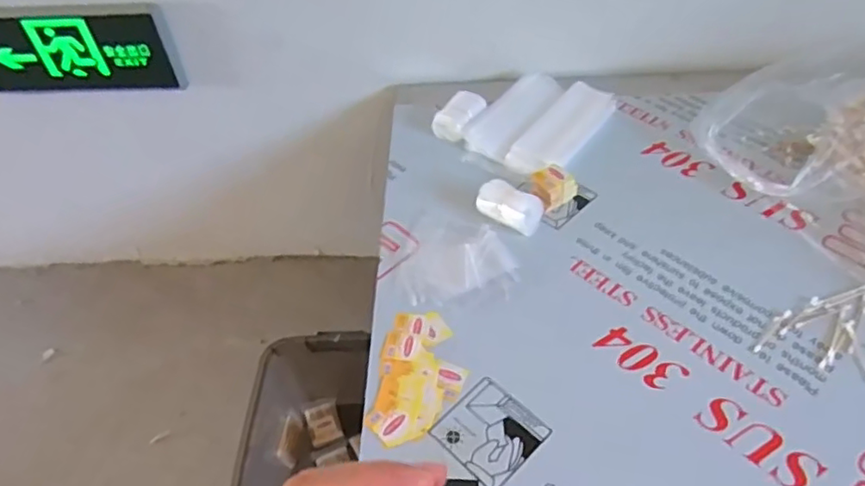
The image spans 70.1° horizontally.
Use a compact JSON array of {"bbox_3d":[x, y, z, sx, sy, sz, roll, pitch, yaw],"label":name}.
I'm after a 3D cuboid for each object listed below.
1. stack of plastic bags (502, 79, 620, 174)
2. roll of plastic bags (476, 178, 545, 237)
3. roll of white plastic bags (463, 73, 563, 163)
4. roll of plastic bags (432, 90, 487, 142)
[{"bbox_3d":[0.200,-0.176,0.932,0.086,0.017,0.221,26,57,23],"label":"stack of plastic bags"},{"bbox_3d":[0.106,-0.051,0.820,0.083,0.034,0.058,26,57,23],"label":"roll of plastic bags"},{"bbox_3d":[0.127,-0.198,0.941,0.073,0.028,0.195,28,58,24],"label":"roll of white plastic bags"},{"bbox_3d":[0.041,-0.191,0.938,0.055,0.030,0.088,28,58,24],"label":"roll of plastic bags"}]

